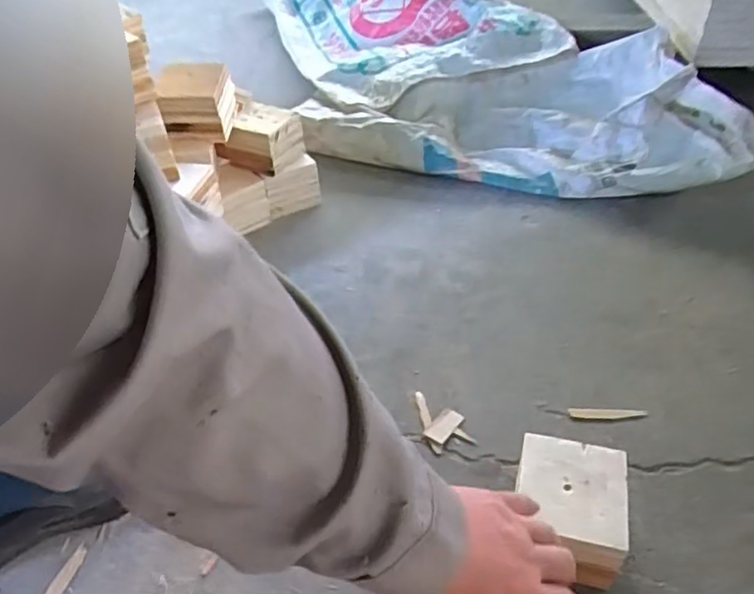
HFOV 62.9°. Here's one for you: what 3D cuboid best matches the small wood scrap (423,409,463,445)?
[{"bbox_3d":[0.073,0.140,0.669,0.025,0.007,0.046,27,49,31],"label":"small wood scrap"}]

